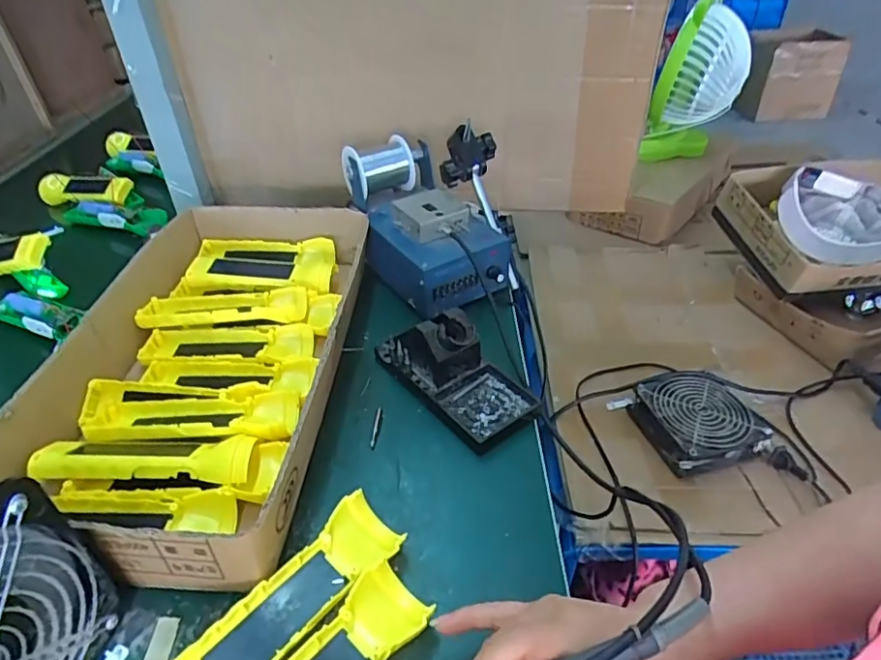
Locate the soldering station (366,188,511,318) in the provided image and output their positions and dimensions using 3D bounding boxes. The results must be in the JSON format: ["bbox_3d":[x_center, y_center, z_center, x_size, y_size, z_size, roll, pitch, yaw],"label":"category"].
[{"bbox_3d":[0.000,-0.097,0.637,0.127,0.083,0.140,-21,41,-22],"label":"soldering station"}]

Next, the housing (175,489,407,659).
[{"bbox_3d":[-0.094,0.175,0.361,0.046,0.028,0.160,28,47,32],"label":"housing"}]

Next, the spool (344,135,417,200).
[{"bbox_3d":[-0.075,-0.195,0.675,0.076,0.053,0.060,-25,42,-27],"label":"spool"}]

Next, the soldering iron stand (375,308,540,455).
[{"bbox_3d":[0.011,0.026,0.511,0.077,0.068,0.156,-29,46,-31],"label":"soldering iron stand"}]

